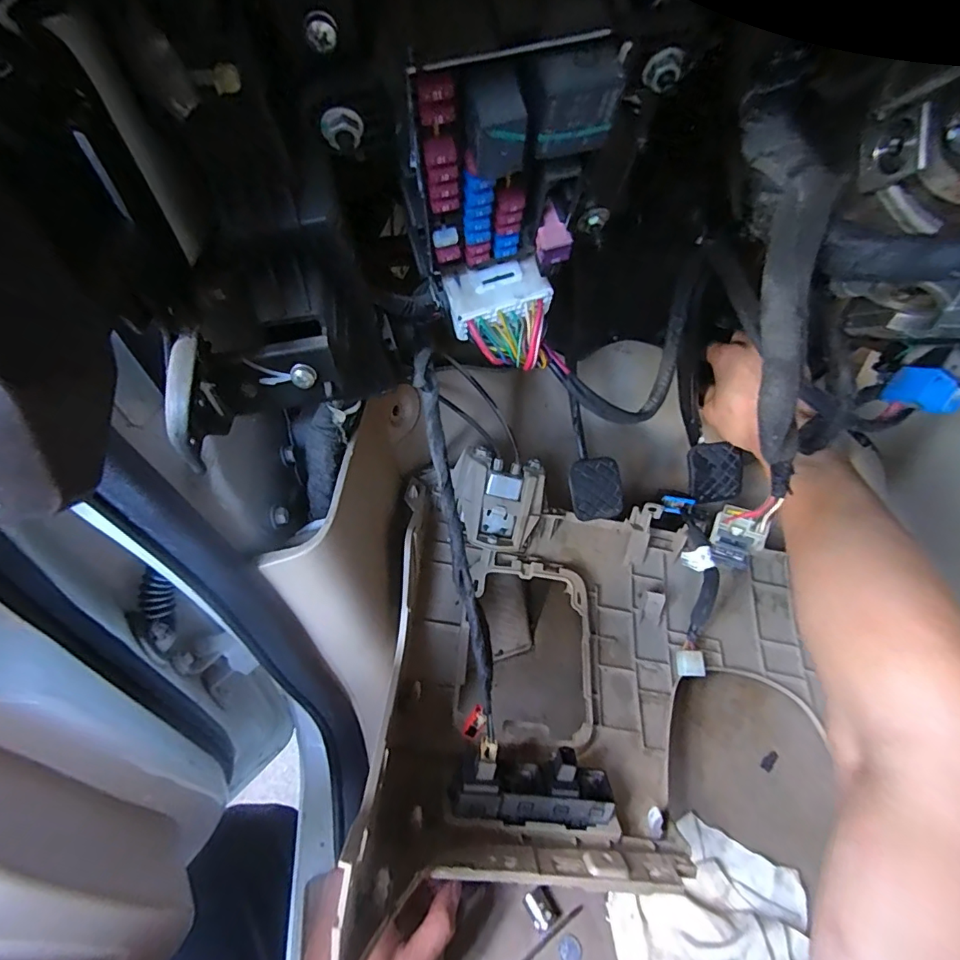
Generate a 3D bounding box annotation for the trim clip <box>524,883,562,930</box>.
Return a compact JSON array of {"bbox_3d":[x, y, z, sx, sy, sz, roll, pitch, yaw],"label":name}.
[{"bbox_3d":[0.052,0.357,0.418,0.025,0.021,0.026,-23,49,-16],"label":"trim clip"}]

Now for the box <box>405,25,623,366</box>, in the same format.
[{"bbox_3d":[0.009,-0.101,0.213,0.072,0.150,0.049,-9,78,-3],"label":"box"}]

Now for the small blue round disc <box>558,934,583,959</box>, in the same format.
[{"bbox_3d":[0.073,0.379,0.402,0.019,0.004,0.018,-3,47,3],"label":"small blue round disc"}]

